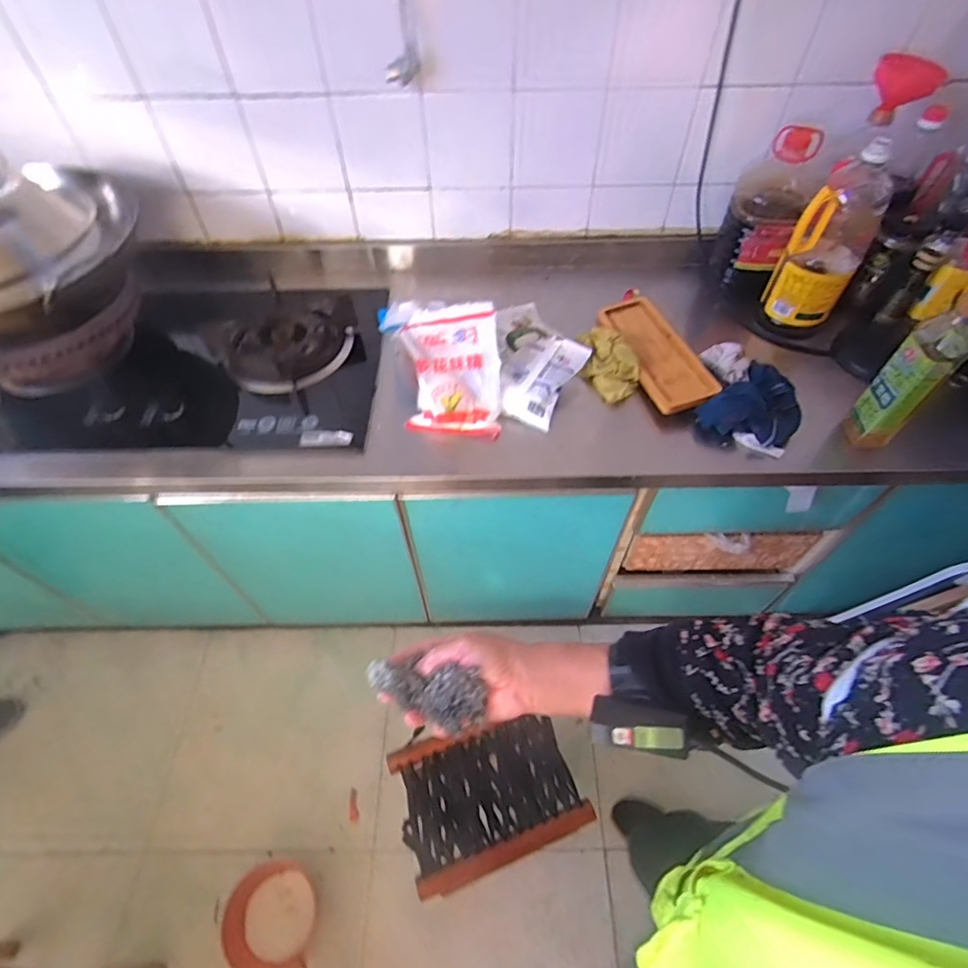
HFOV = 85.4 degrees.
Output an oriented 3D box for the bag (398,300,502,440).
[{"bbox_3d":[-0.051,-0.176,0.832,0.154,0.079,0.205,0,89,2],"label":"bag"}]

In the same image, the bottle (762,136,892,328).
[{"bbox_3d":[0.598,-0.414,0.910,0.119,0.285,0.141,30,60,20],"label":"bottle"}]

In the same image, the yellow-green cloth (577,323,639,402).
[{"bbox_3d":[0.211,-0.215,0.905,0.084,0.042,0.159,-11,55,-7],"label":"yellow-green cloth"}]

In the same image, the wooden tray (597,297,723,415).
[{"bbox_3d":[0.302,-0.232,0.932,0.109,0.037,0.294,-14,49,-3],"label":"wooden tray"}]

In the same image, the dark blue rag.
[{"bbox_3d":[0.434,-0.120,0.845,0.140,0.066,0.142,29,60,20],"label":"dark blue rag"}]

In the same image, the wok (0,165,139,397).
[{"bbox_3d":[-0.781,-0.350,0.858,0.336,0.246,0.381,12,55,9],"label":"wok"}]

